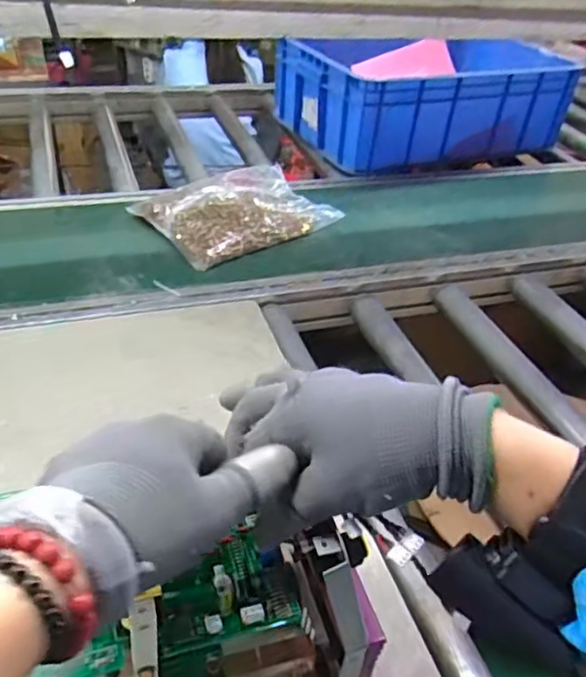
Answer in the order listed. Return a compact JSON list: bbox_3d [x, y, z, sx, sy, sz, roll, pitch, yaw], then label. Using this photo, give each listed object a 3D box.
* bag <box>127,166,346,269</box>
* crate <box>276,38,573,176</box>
[{"bbox_3d":[-0.094,-0.230,1.079,0.288,0.061,0.214,-26,48,-33],"label":"bag"},{"bbox_3d":[0.315,-0.558,1.476,0.585,0.200,0.344,-15,42,-23],"label":"crate"}]

